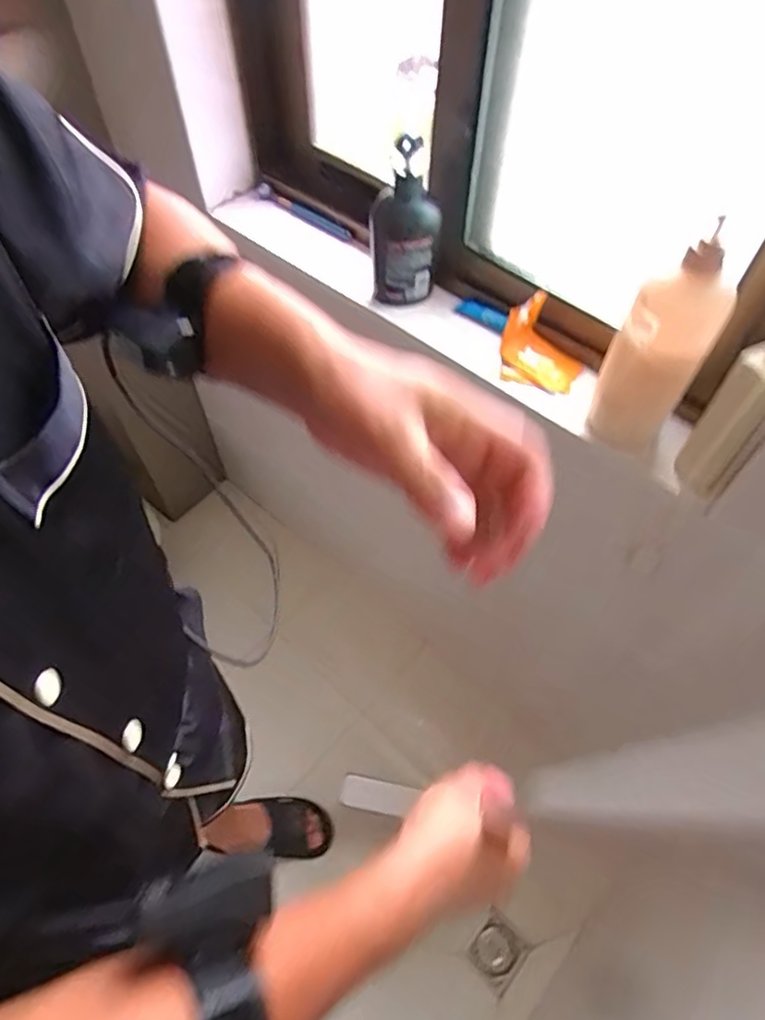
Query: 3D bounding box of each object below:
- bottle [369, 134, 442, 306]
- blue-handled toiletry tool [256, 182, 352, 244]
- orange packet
[{"bbox_3d":[0.026,-0.332,0.728,0.078,0.196,0.061,0,55,-1],"label":"bottle"},{"bbox_3d":[-0.120,-0.444,0.906,0.199,0.017,0.015,36,62,22],"label":"blue-handled toiletry tool"},{"bbox_3d":[0.200,-0.202,0.747,0.100,0.104,0.043,28,60,17],"label":"orange packet"}]

